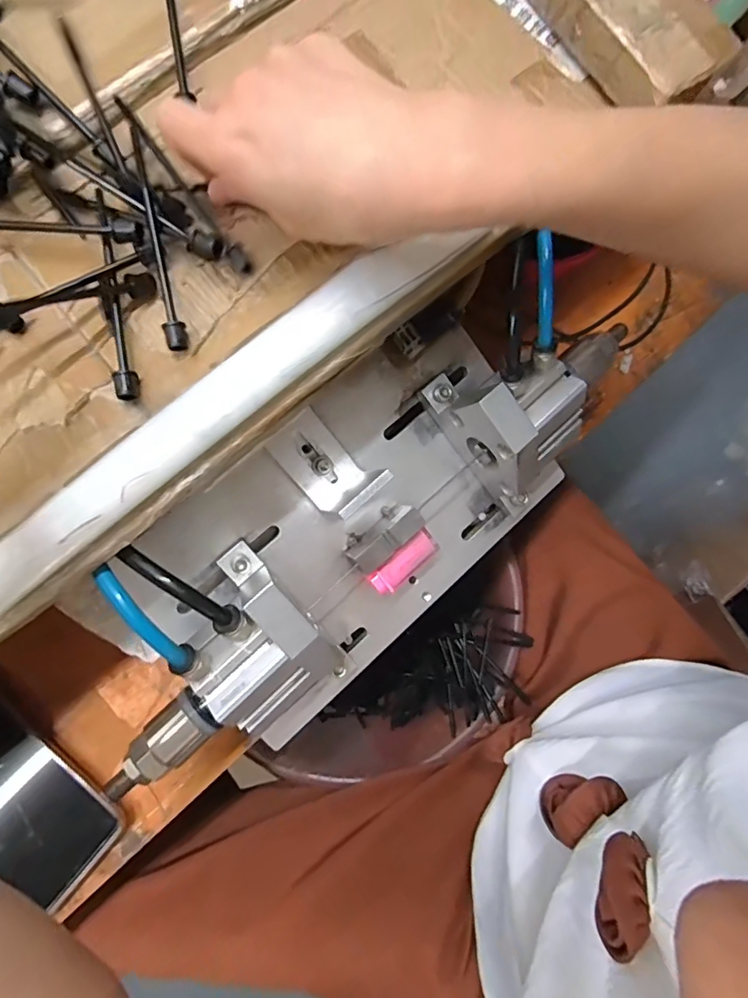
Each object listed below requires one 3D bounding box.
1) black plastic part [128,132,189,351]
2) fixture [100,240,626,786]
[{"bbox_3d":[-0.101,-0.120,0.241,0.008,0.009,0.101,-11,92,-4],"label":"black plastic part"},{"bbox_3d":[0.010,-0.008,0.316,0.330,0.106,0.146,-41,82,-9],"label":"fixture"}]

